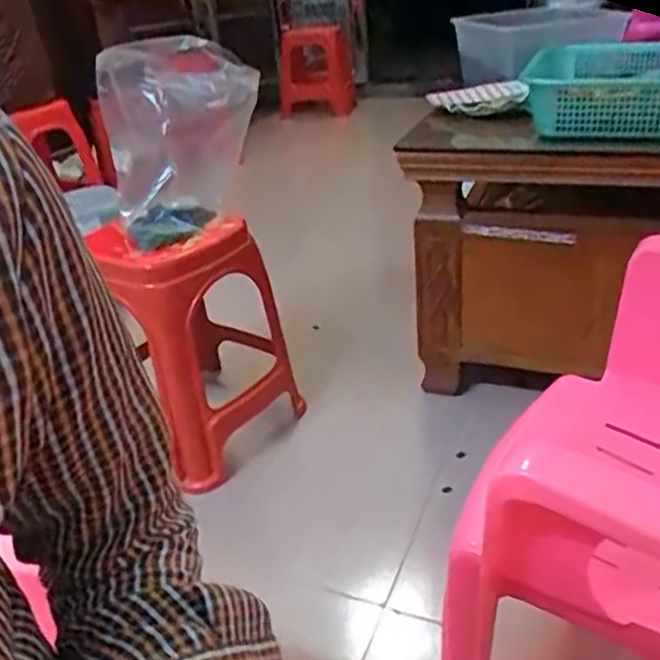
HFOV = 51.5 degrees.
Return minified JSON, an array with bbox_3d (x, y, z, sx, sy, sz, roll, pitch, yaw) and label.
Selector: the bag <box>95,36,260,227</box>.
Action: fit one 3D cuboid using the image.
[{"bbox_3d":[-0.260,-0.366,1.223,0.261,0.280,0.227,-11,30,-7],"label":"bag"}]

